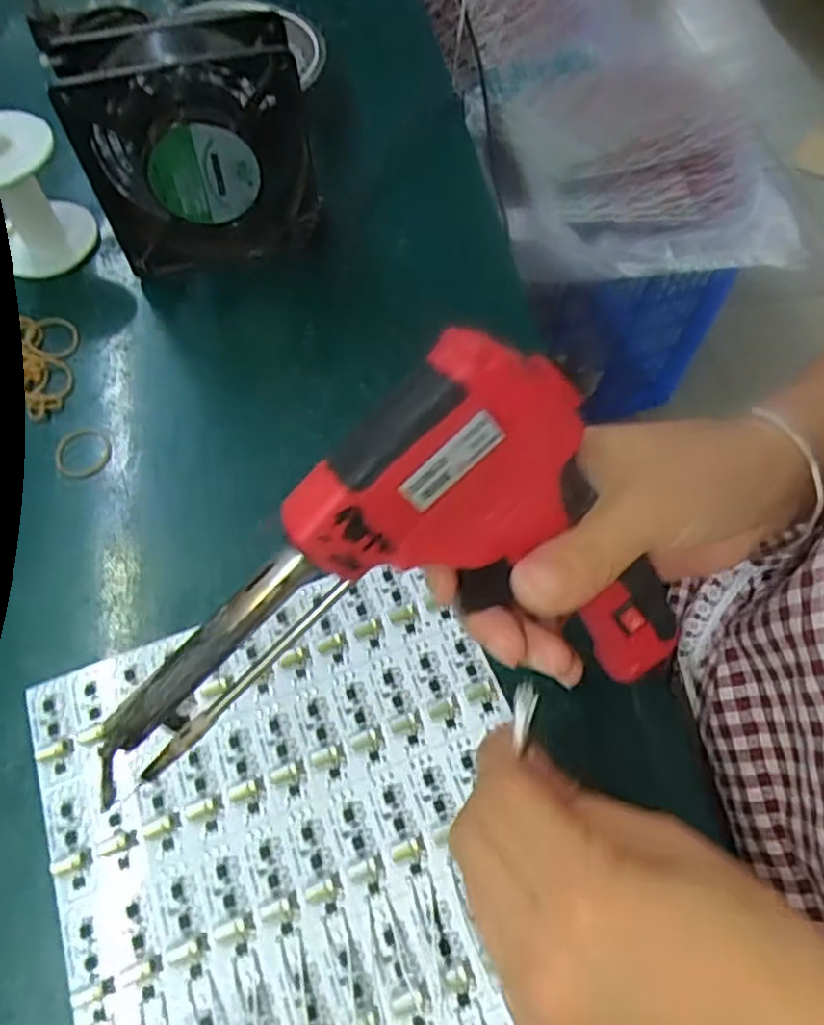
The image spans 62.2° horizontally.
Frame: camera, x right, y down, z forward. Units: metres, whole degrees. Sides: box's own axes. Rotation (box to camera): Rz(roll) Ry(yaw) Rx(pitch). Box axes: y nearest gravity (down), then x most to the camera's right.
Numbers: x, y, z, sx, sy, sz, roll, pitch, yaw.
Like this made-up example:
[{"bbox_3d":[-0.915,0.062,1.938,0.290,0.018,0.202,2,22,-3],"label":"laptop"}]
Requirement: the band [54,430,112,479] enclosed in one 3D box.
[{"bbox_3d":[-0.176,-0.032,0.368,0.031,0.004,0.031,-2,62,-1],"label":"band"}]

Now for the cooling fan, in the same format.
[{"bbox_3d":[-0.120,-0.201,0.395,0.120,0.131,0.044,-15,64,-6],"label":"cooling fan"}]

